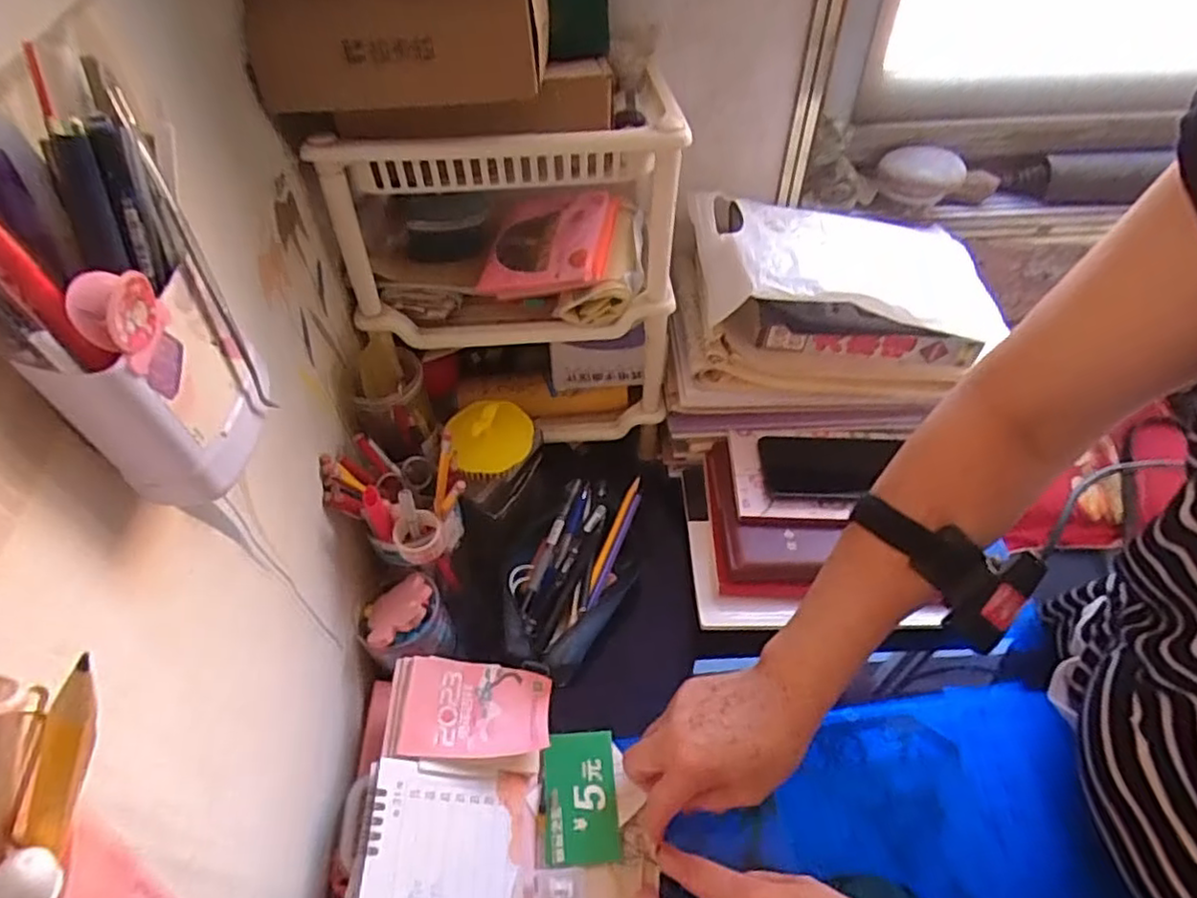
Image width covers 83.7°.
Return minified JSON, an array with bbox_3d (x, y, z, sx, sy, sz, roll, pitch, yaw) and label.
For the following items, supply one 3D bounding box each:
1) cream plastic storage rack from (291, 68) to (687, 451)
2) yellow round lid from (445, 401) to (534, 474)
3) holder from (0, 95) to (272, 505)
[{"bbox_3d":[-0.068,-0.135,0.575,0.249,0.307,0.120,-15,51,-10],"label":"cream plastic storage rack"},{"bbox_3d":[-0.095,-0.010,0.579,0.071,0.028,0.071,9,69,-31],"label":"yellow round lid"},{"bbox_3d":[-0.175,-0.050,0.249,0.062,0.133,0.066,-25,54,-18],"label":"holder"}]

